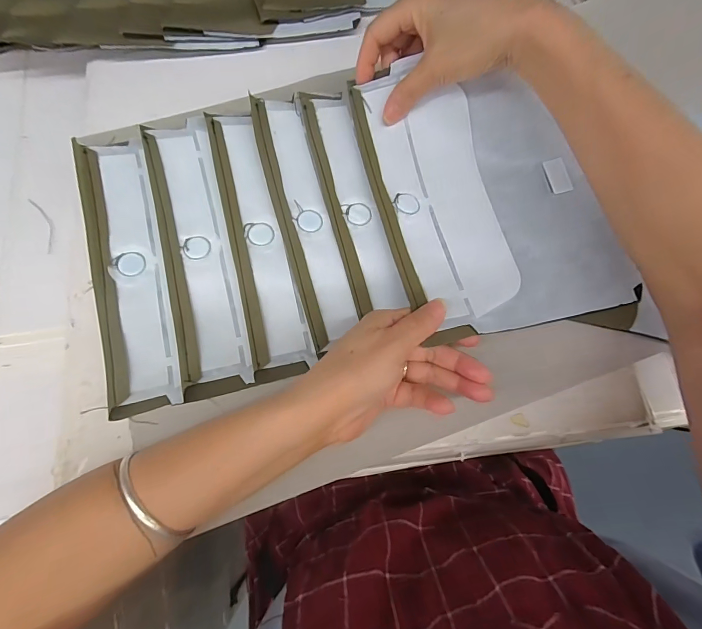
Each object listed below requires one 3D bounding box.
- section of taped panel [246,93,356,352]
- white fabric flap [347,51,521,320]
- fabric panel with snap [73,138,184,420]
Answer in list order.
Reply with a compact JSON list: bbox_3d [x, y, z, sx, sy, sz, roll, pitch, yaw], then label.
[{"bbox_3d":[-0.041,-0.086,0.321,0.043,0.016,0.223,-15,77,-4],"label":"section of taped panel"},{"bbox_3d":[0.070,-0.106,0.316,0.101,0.034,0.217,-17,79,-4],"label":"white fabric flap"},{"bbox_3d":[-0.190,-0.041,0.315,0.055,0.009,0.241,-15,77,-4],"label":"fabric panel with snap"}]

